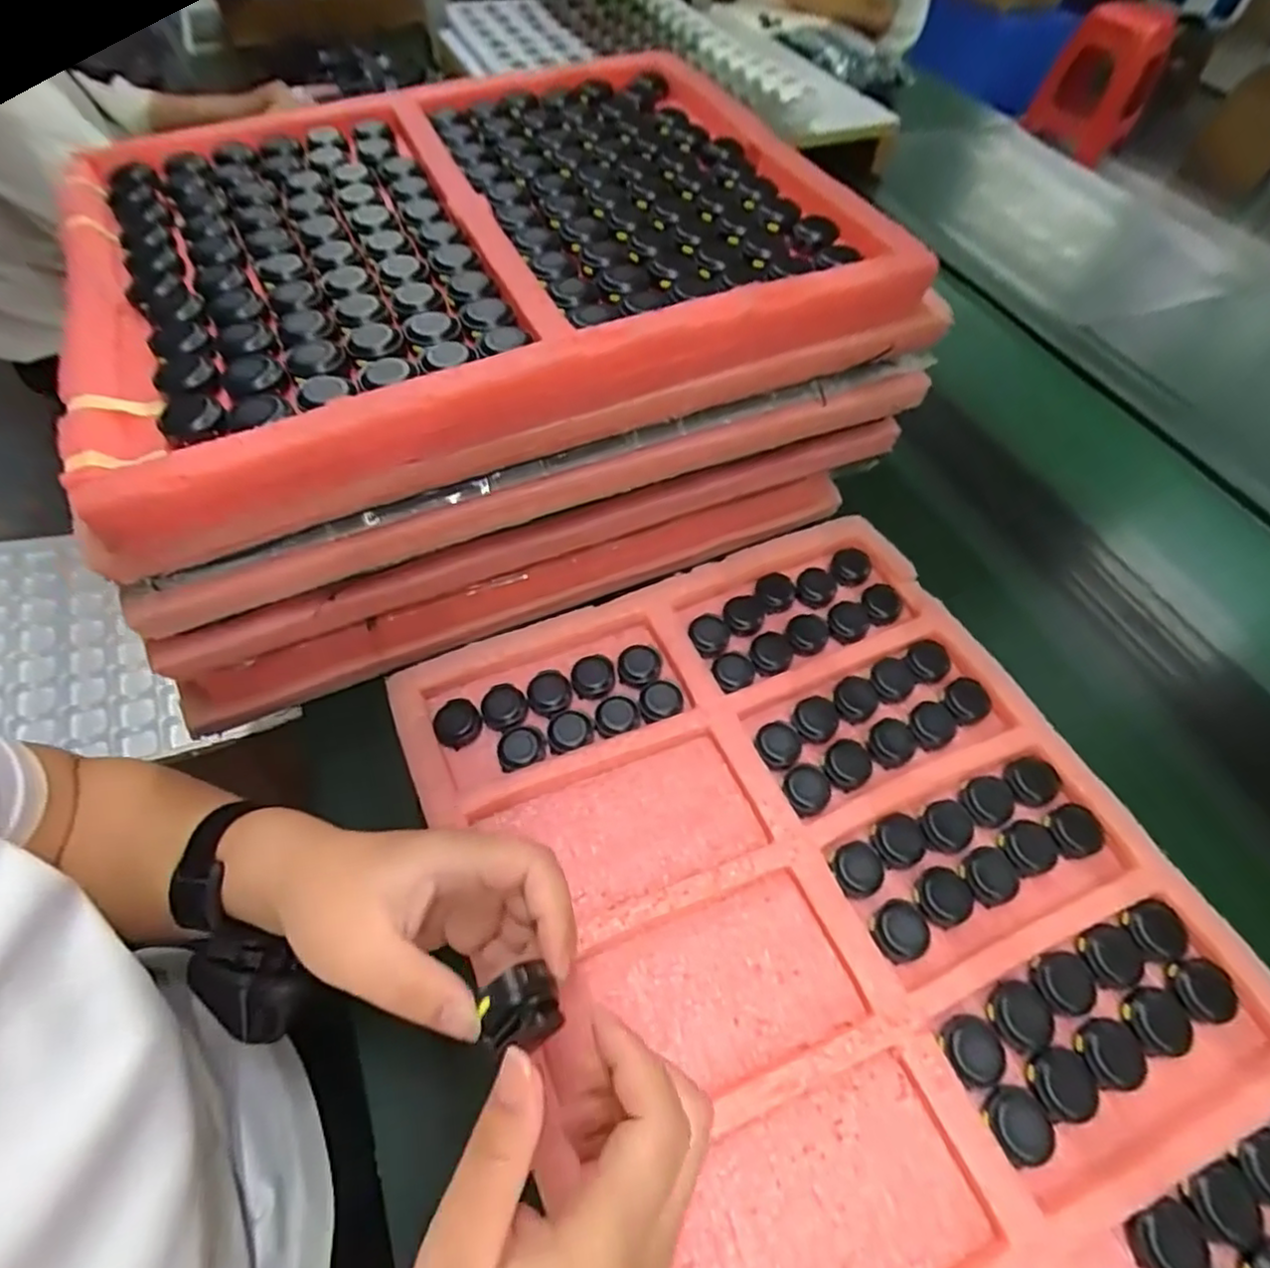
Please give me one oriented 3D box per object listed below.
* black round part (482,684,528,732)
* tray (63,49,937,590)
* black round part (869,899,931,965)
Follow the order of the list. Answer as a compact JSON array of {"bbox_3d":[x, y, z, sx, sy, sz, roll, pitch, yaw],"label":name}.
[{"bbox_3d":[-0.085,0.049,0.437,0.028,0.012,0.029,0,55,-1],"label":"black round part"},{"bbox_3d":[-0.104,-0.253,0.438,0.469,0.058,0.361,-17,59,-15],"label":"tray"},{"bbox_3d":[0.146,0.162,0.364,0.028,0.008,0.029,0,55,-1],"label":"black round part"}]

